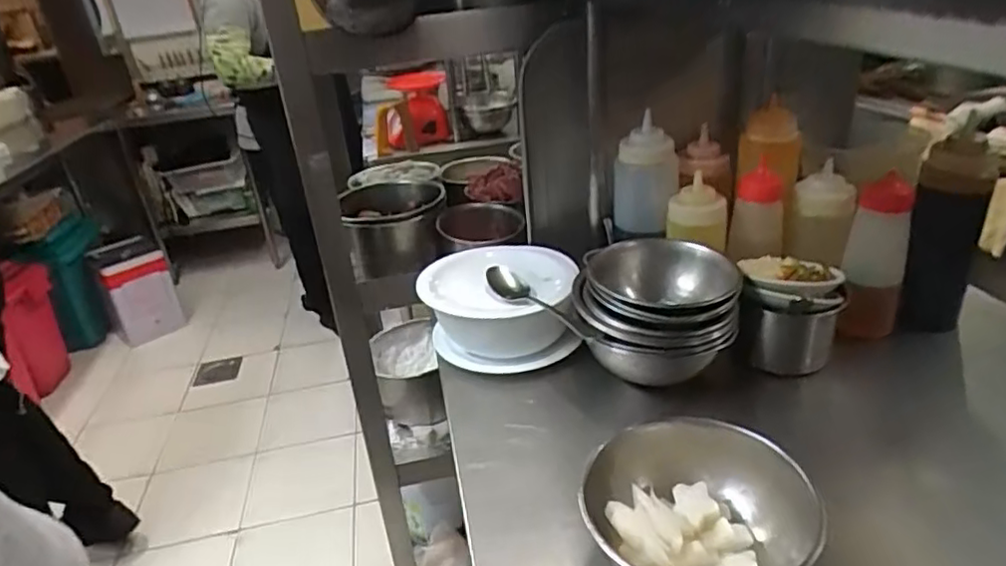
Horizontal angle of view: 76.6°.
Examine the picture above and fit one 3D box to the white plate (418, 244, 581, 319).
[{"bbox_3d":[-0.006,-0.003,0.784,0.184,0.035,0.174,-5,28,3],"label":"white plate"}]

